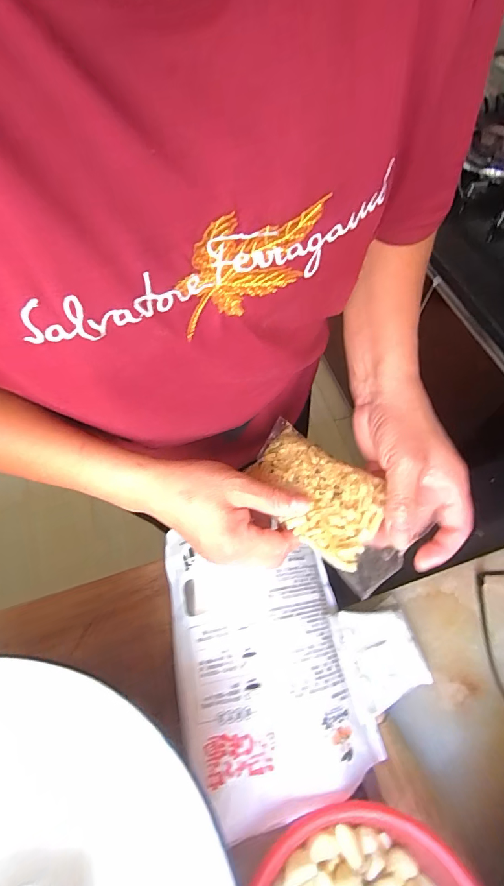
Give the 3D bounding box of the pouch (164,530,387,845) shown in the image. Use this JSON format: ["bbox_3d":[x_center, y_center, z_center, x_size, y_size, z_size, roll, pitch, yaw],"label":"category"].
[{"bbox_3d":[0.008,0.181,0.347,0.147,0.063,0.226,-11,60,-9],"label":"pouch"}]

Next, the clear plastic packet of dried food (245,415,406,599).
[{"bbox_3d":[0.053,0.038,0.303,0.069,0.029,0.152,-24,54,-16],"label":"clear plastic packet of dried food"}]

